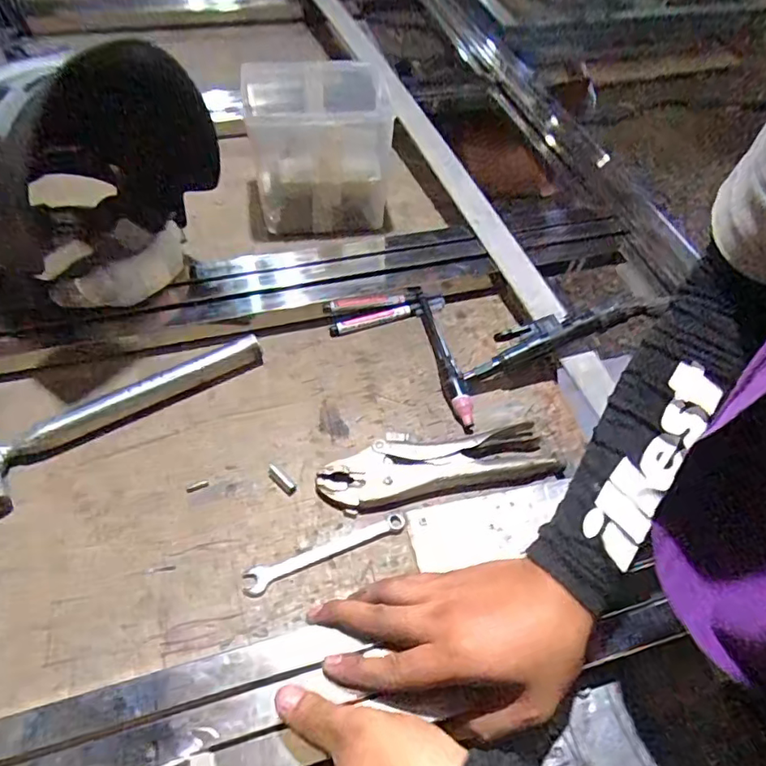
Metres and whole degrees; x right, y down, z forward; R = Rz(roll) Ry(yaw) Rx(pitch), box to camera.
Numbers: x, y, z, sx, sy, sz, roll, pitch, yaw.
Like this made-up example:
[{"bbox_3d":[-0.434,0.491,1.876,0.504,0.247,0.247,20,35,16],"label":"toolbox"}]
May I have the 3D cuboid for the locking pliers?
[{"bbox_3d":[0.050,0.073,0.504,0.214,0.015,0.055,-8,54,-10],"label":"locking pliers"}]

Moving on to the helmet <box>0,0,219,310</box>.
[{"bbox_3d":[-0.312,-0.227,0.519,0.286,0.267,0.218,12,53,5],"label":"helmet"}]

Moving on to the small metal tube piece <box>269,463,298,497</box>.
[{"bbox_3d":[-0.091,0.086,0.485,0.034,0.005,0.011,37,59,22],"label":"small metal tube piece"}]

